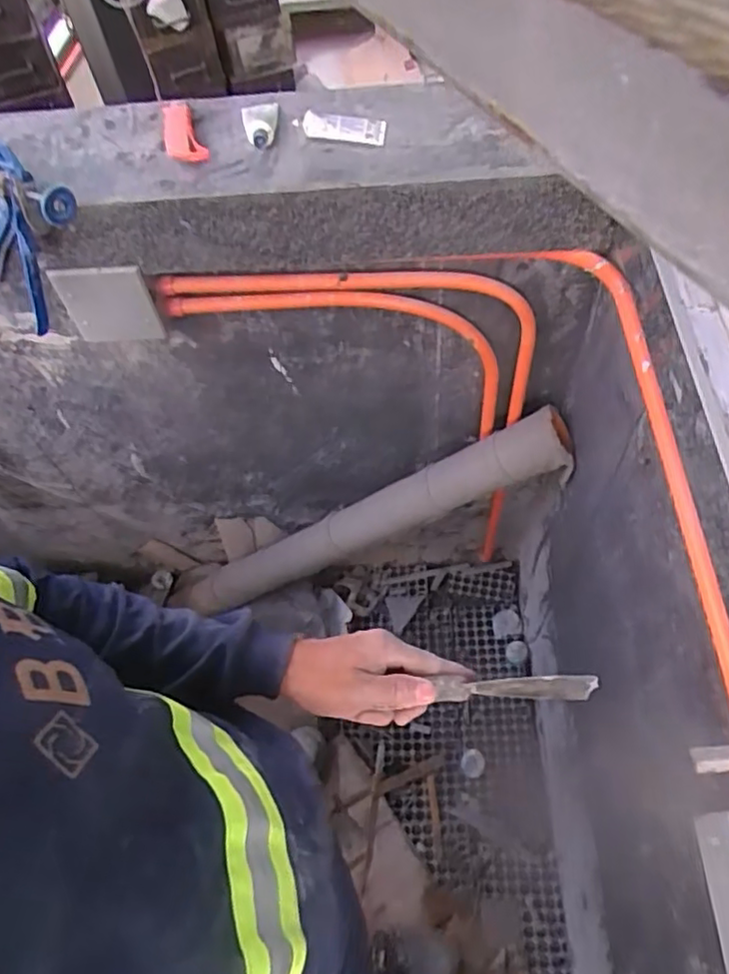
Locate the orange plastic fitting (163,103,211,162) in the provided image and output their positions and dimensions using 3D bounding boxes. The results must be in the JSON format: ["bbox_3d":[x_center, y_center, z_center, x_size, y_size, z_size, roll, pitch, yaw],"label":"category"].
[{"bbox_3d":[-0.207,-0.397,0.721,0.042,0.017,0.113,-20,59,-7],"label":"orange plastic fitting"}]

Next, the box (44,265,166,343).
[{"bbox_3d":[-0.333,-0.231,0.825,0.125,0.128,0.026,1,58,6],"label":"box"}]

